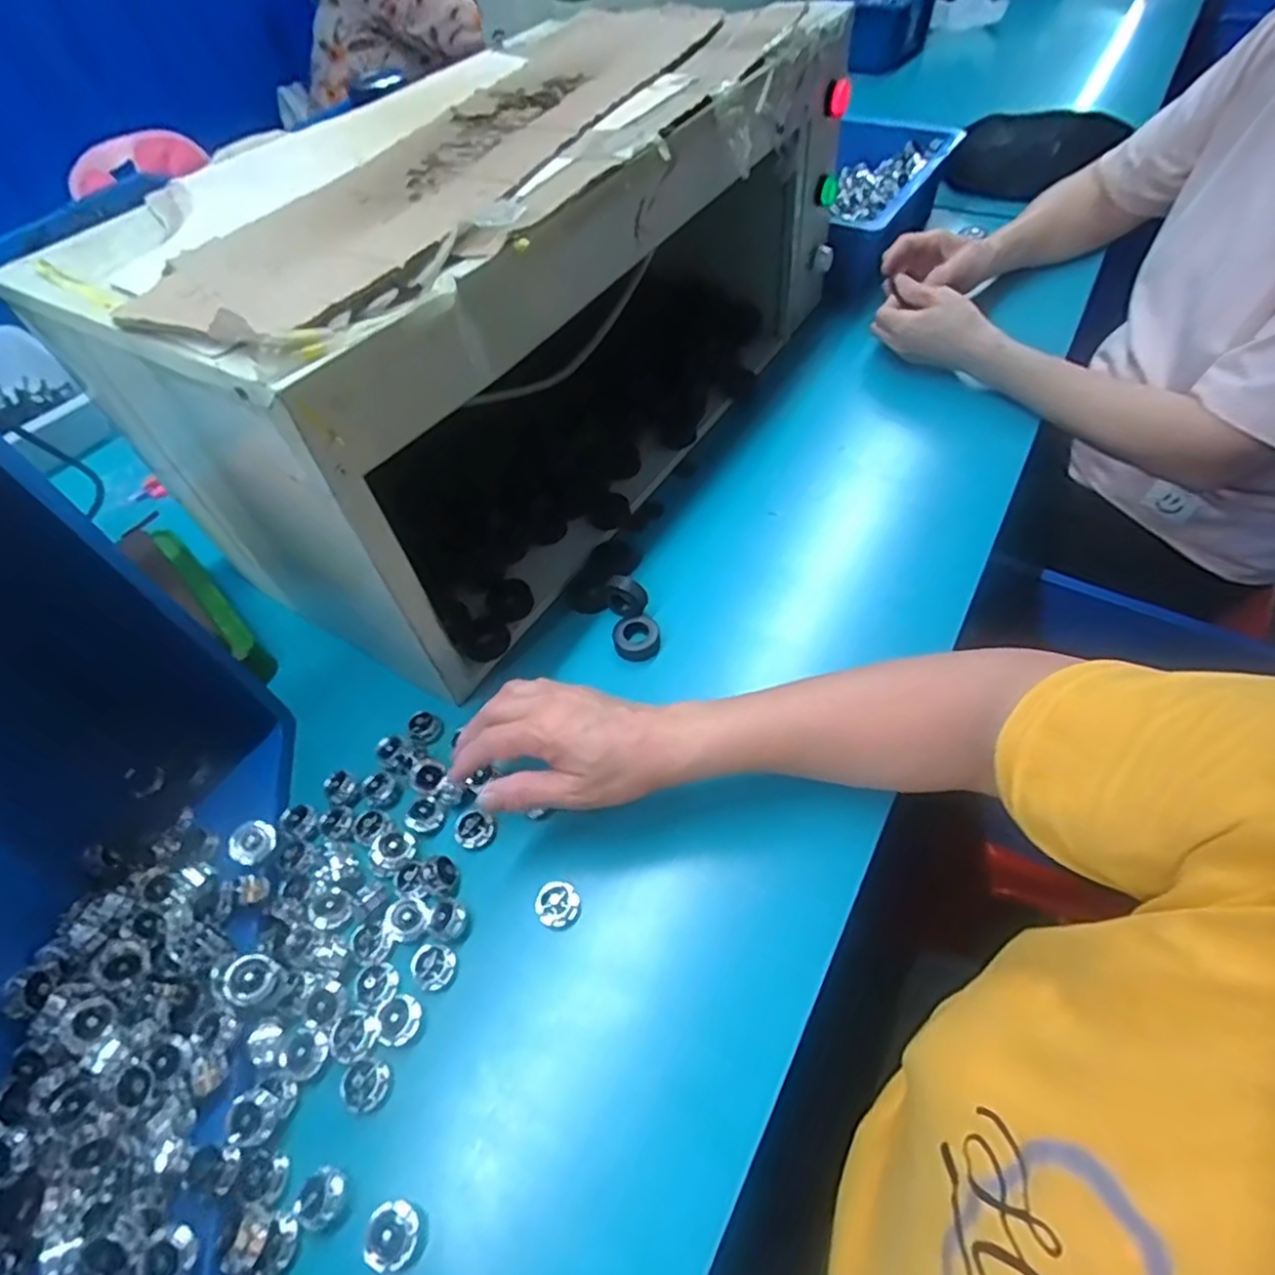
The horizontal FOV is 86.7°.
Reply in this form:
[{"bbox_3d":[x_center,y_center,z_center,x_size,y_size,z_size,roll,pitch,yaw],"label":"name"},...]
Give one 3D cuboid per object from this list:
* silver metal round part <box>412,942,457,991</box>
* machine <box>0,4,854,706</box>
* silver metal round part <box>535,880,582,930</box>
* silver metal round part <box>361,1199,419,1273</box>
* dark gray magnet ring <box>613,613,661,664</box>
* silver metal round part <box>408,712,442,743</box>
[{"bbox_3d":[-0.119,0.192,0.395,0.024,0.006,0.022,-2,53,2],"label":"silver metal round part"},{"bbox_3d":[-0.090,-0.322,0.619,0.303,0.266,0.661,25,58,21],"label":"machine"},{"bbox_3d":[-0.049,0.164,0.415,0.026,0.012,0.026,-2,53,2],"label":"silver metal round part"},{"bbox_3d":[-0.116,0.284,0.321,0.025,0.014,0.024,-2,53,2],"label":"silver metal round part"},{"bbox_3d":[-0.001,0.001,0.529,0.036,0.020,0.033,-2,53,2],"label":"dark gray magnet ring"},{"bbox_3d":[-0.156,0.066,0.496,0.022,0.012,0.020,-31,57,-18],"label":"silver metal round part"}]

